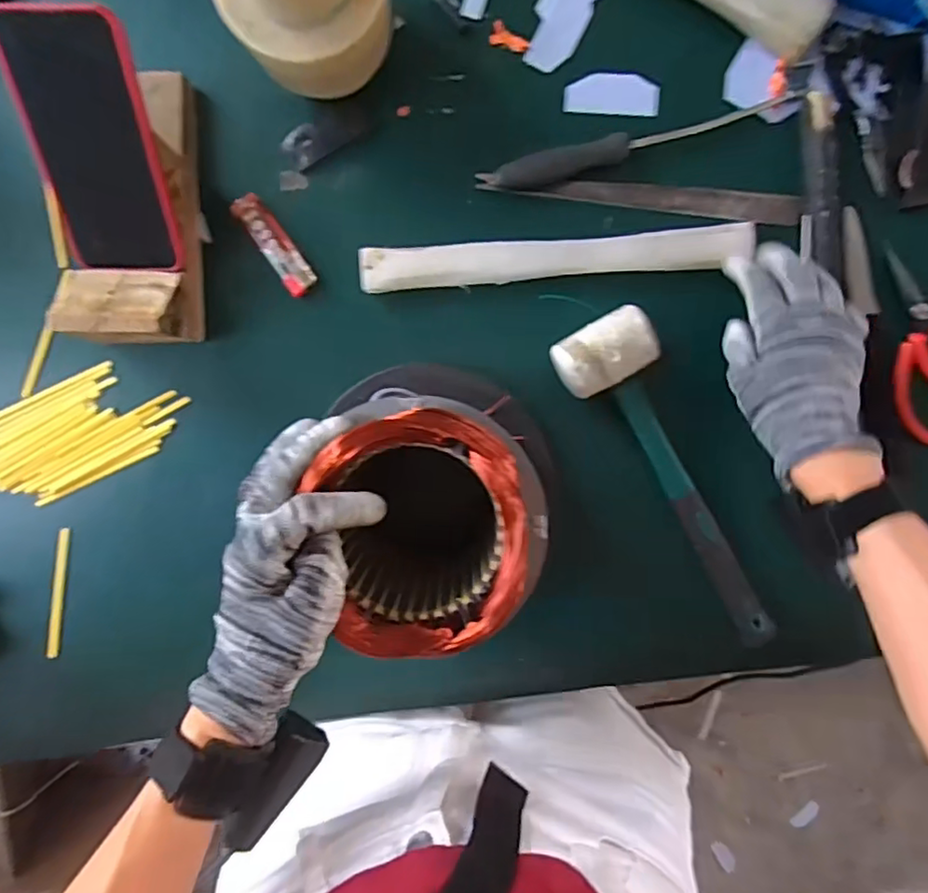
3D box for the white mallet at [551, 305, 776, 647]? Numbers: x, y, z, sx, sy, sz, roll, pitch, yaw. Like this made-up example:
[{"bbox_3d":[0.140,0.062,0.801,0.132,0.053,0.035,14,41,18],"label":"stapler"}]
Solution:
[{"bbox_3d":[0.170,0.018,0.476,0.077,0.049,0.268,-35,93,3],"label":"white mallet"}]

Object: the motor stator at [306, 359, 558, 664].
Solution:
[{"bbox_3d":[-0.016,0.027,0.412,0.143,0.169,0.170,2,92,1],"label":"motor stator"}]

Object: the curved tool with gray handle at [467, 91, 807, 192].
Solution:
[{"bbox_3d":[0.135,-0.232,0.473,0.244,0.024,0.023,-12,94,2],"label":"curved tool with gray handle"}]

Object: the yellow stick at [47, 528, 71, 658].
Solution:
[{"bbox_3d":[-0.339,0.123,0.513,0.009,0.009,0.109,8,94,0],"label":"yellow stick"}]

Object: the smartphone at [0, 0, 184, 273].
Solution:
[{"bbox_3d":[-0.255,-0.204,0.426,0.081,0.013,0.165,3,128,1],"label":"smartphone"}]

